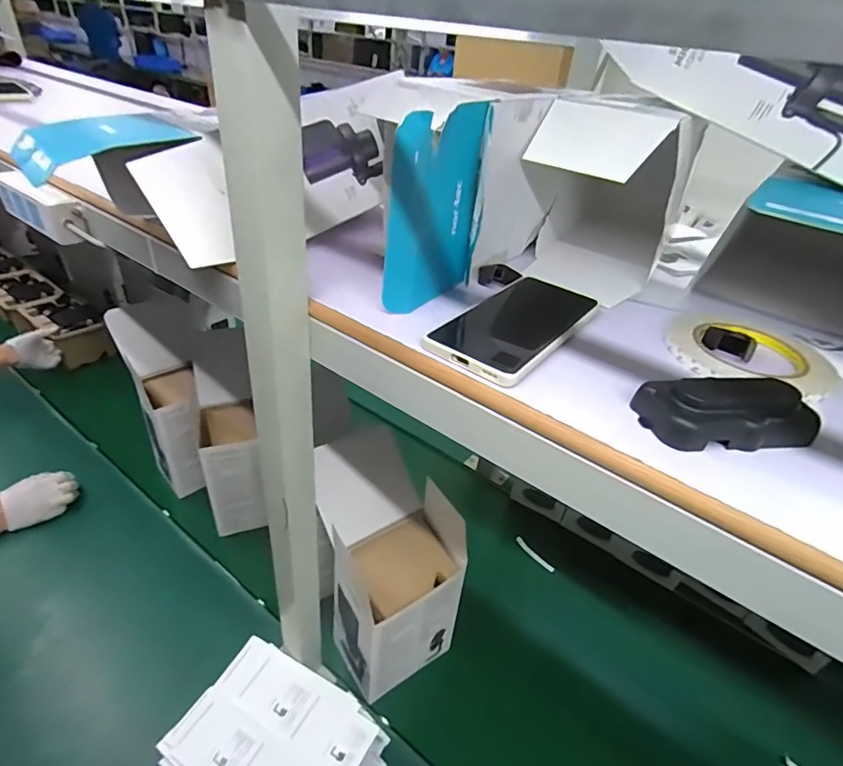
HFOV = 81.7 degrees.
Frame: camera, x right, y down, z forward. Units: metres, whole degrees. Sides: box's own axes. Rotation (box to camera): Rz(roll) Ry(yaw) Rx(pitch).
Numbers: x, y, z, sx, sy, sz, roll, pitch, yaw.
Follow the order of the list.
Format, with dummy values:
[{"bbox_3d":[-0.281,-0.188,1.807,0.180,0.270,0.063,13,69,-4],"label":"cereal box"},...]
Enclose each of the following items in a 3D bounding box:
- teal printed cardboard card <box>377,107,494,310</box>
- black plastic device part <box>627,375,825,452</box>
[{"bbox_3d":[0.014,-0.132,0.377,0.025,0.137,0.116,21,38,22],"label":"teal printed cardboard card"},{"bbox_3d":[0.191,0.019,0.299,0.104,0.027,0.040,3,35,-2],"label":"black plastic device part"}]

